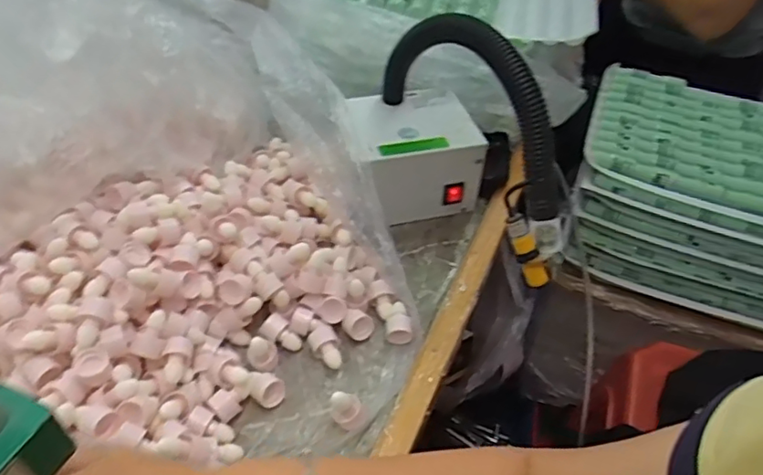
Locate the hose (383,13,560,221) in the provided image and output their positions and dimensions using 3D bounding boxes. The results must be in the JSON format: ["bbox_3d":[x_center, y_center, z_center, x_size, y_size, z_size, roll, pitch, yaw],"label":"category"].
[{"bbox_3d":[0.084,-0.139,0.571,0.037,0.137,0.272,-21,49,-21],"label":"hose"}]

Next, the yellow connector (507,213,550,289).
[{"bbox_3d":[0.133,0.012,0.522,0.017,0.071,0.022,-2,31,50],"label":"yellow connector"}]

